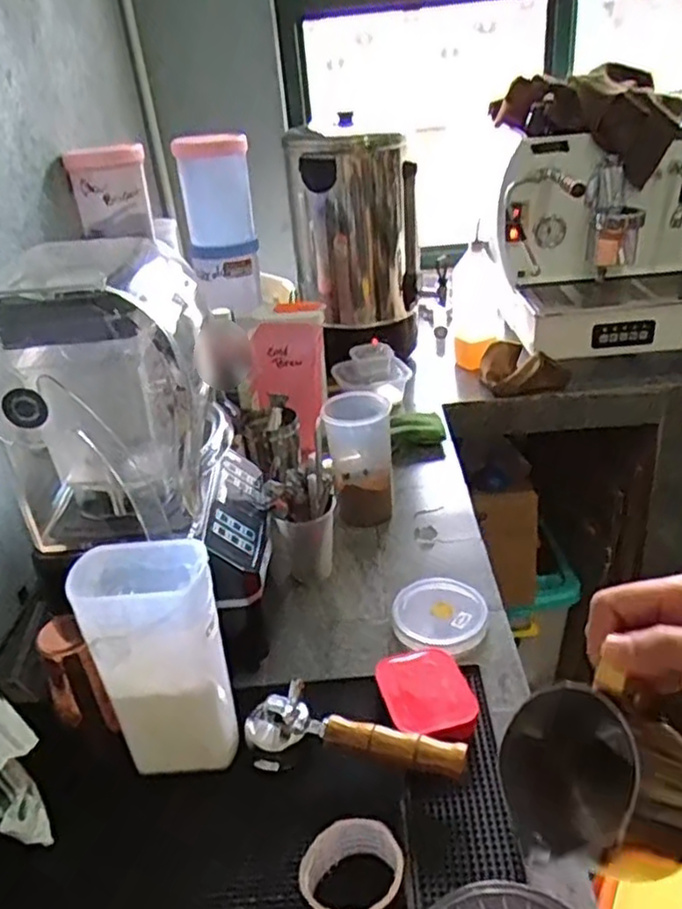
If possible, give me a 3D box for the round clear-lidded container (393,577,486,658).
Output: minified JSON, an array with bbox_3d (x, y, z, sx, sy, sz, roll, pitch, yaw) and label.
[{"bbox_3d":[0.124,0.203,0.884,0.113,0.026,0.126,-6,30,-1],"label":"round clear-lidded container"}]

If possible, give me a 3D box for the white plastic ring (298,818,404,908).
[{"bbox_3d":[0.010,0.351,0.585,0.087,0.040,0.075,-27,36,-33],"label":"white plastic ring"}]

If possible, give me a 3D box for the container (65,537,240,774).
[{"bbox_3d":[-0.171,0.200,0.686,0.117,0.243,0.080,-8,30,-5],"label":"container"}]

